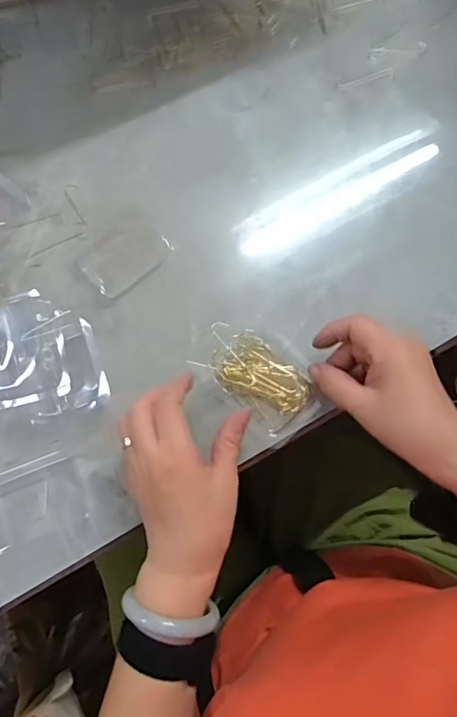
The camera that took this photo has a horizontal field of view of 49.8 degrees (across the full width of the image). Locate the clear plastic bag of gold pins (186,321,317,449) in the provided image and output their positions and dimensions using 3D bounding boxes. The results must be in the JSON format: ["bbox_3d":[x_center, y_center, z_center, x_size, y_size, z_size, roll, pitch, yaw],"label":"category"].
[{"bbox_3d":[0.029,0.012,0.407,0.066,0.018,0.102,-43,77,-12],"label":"clear plastic bag of gold pins"}]

